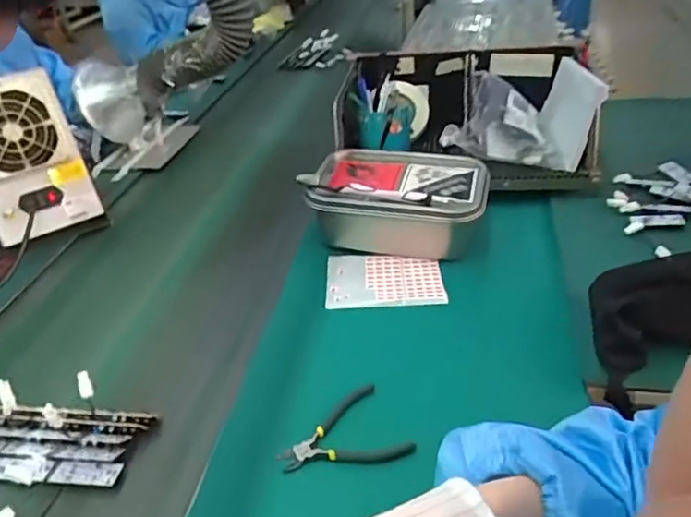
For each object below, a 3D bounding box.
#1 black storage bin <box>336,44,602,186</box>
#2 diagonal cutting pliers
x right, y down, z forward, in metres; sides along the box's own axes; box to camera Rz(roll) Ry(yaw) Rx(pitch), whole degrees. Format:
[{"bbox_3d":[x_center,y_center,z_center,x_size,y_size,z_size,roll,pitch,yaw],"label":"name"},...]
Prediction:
[{"bbox_3d":[0.219,-0.259,1.033,0.431,0.147,0.324,0,36,11],"label":"black storage bin"},{"bbox_3d":[-0.003,0.178,0.563,0.117,0.016,0.090,-24,38,-21],"label":"diagonal cutting pliers"}]

